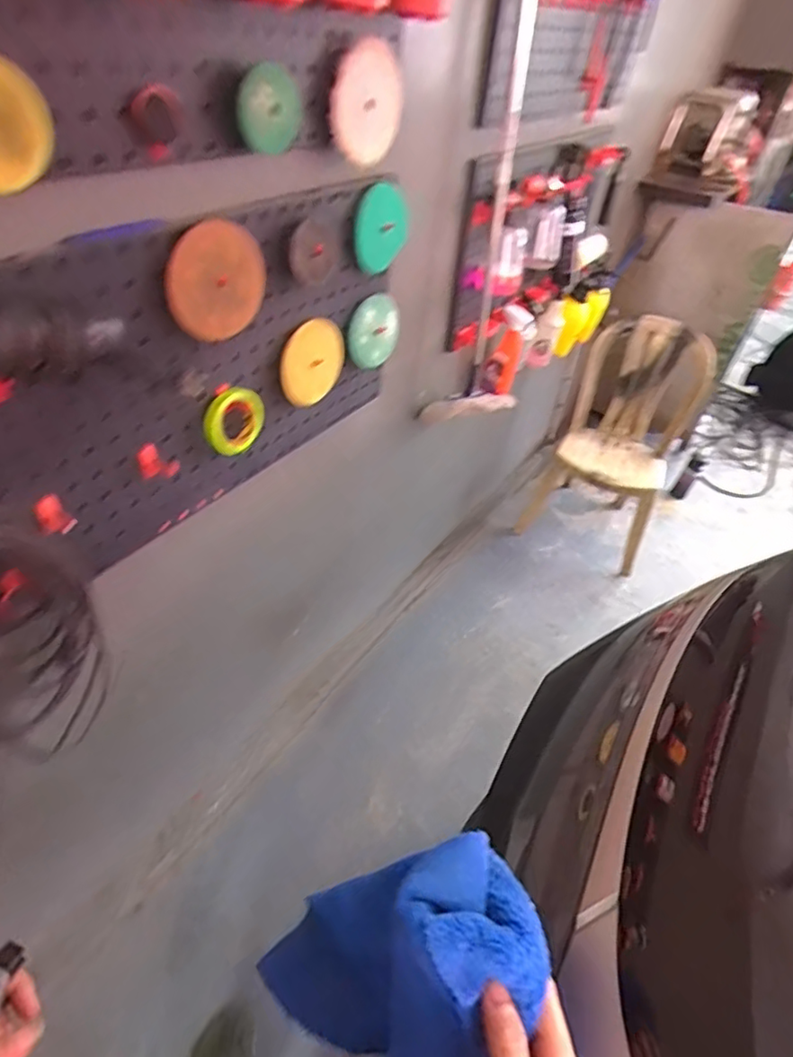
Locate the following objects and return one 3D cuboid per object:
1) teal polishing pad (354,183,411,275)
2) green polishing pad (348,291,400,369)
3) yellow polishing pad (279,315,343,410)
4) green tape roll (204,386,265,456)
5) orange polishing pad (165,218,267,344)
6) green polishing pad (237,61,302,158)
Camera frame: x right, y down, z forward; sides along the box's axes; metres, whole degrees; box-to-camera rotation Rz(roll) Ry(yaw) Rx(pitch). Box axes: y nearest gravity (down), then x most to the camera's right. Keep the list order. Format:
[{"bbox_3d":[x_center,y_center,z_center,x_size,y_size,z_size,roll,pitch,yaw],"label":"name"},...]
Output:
[{"bbox_3d":[-0.022,-0.523,0.985,0.034,0.130,0.151,20,45,17],"label":"teal polishing pad"},{"bbox_3d":[-0.044,-0.382,1.109,0.023,0.143,0.130,32,50,27],"label":"green polishing pad"},{"bbox_3d":[-0.143,-0.281,0.976,0.024,0.145,0.140,30,49,25],"label":"yellow polishing pad"},{"bbox_3d":[-0.257,-0.169,0.901,0.106,0.120,0.023,-28,51,-29],"label":"green tape roll"},{"bbox_3d":[-0.233,-0.321,0.743,0.027,0.146,0.149,30,49,26],"label":"orange polishing pad"},{"bbox_3d":[-0.156,-0.526,0.717,0.012,0.093,0.116,37,29,9],"label":"green polishing pad"}]

